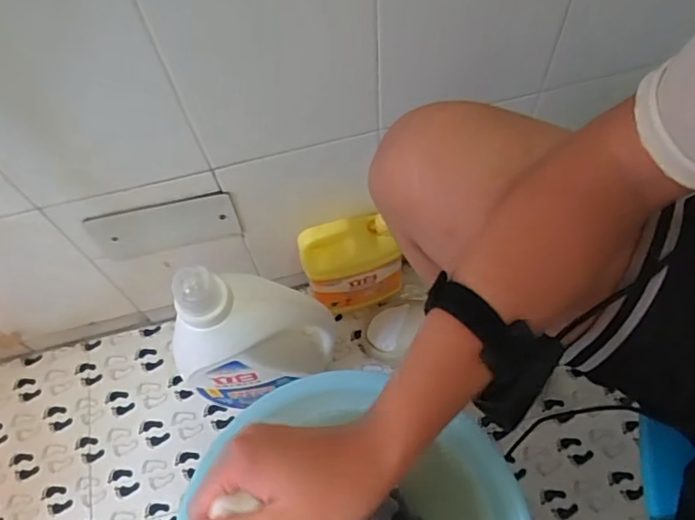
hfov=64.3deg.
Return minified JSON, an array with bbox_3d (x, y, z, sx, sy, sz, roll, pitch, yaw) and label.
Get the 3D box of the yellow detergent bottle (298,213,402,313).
[{"bbox_3d":[0.006,0.009,0.832,0.137,0.203,0.067,-24,66,-5],"label":"yellow detergent bottle"}]

